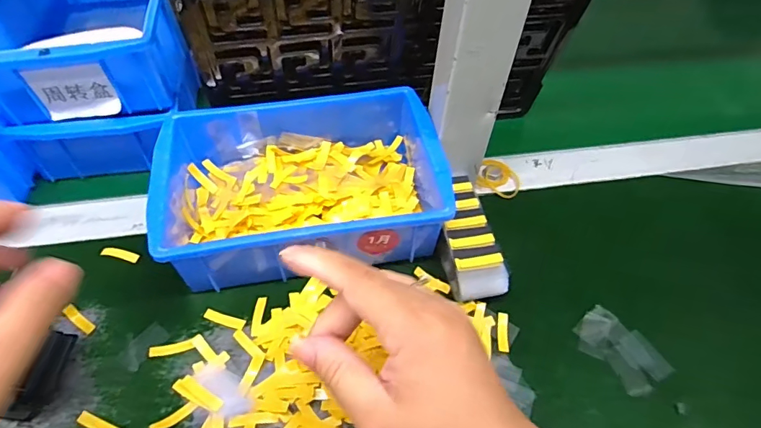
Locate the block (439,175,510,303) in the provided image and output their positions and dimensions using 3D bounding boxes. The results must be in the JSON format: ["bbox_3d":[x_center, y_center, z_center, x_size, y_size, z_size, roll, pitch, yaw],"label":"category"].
[{"bbox_3d":[0.061,0.020,0.345,0.036,0.034,0.096,-7,51,-7],"label":"block"}]

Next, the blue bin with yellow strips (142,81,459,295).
[{"bbox_3d":[-0.057,-0.022,0.357,0.197,0.067,0.136,-7,51,-7],"label":"blue bin with yellow strips"}]

